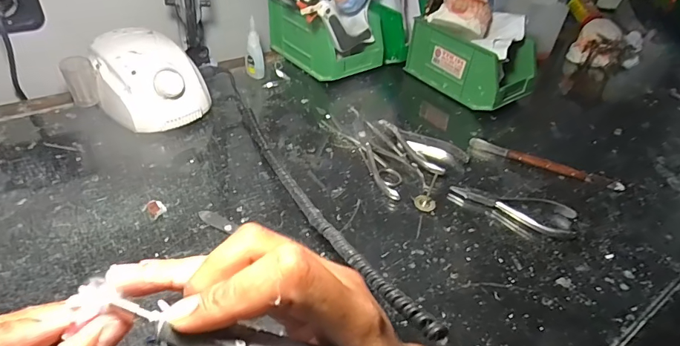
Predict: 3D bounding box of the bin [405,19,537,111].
[{"bbox_3d":[0.196,-0.166,0.618,0.096,0.082,0.168,-23,48,-30],"label":"bin"}]

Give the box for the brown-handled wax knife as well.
[{"bbox_3d":[0.240,-0.010,0.492,0.171,0.011,0.016,20,42,16],"label":"brown-handled wax knife"}]

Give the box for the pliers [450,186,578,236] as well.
[{"bbox_3d":[0.182,0.032,0.437,0.120,0.011,0.039,24,43,20],"label":"pliers"}]

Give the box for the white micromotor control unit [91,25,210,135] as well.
[{"bbox_3d":[-0.234,-0.109,0.499,0.135,0.080,0.096,28,45,24],"label":"white micromotor control unit"}]

